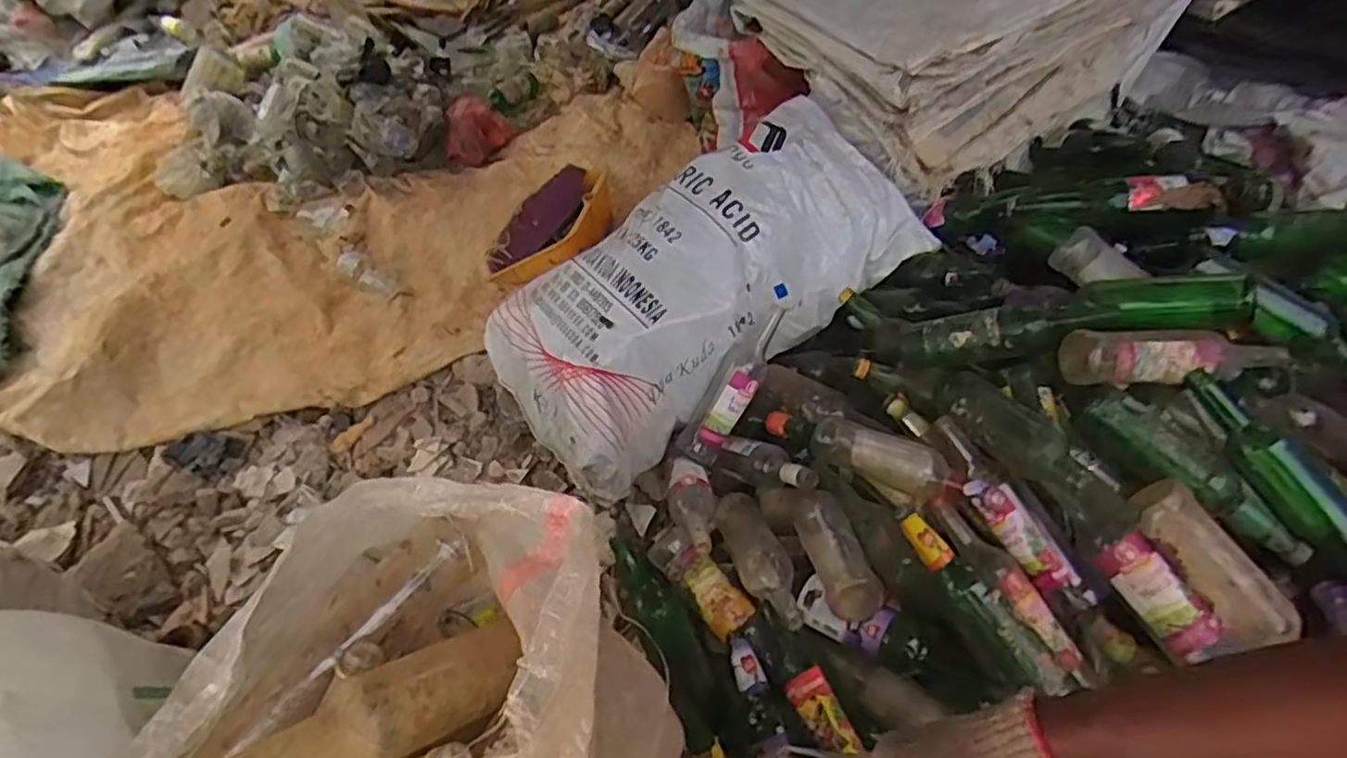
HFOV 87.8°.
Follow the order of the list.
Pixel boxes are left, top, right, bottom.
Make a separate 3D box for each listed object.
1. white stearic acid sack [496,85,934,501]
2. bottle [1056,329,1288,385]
[{"bbox_3d":[0.041,-0.163,1.208,0.723,0.236,0.372,-37,57,-5],"label":"white stearic acid sack"},{"bbox_3d":[0.662,-0.026,0.912,0.288,0.056,0.061,1,52,4],"label":"bottle"}]

